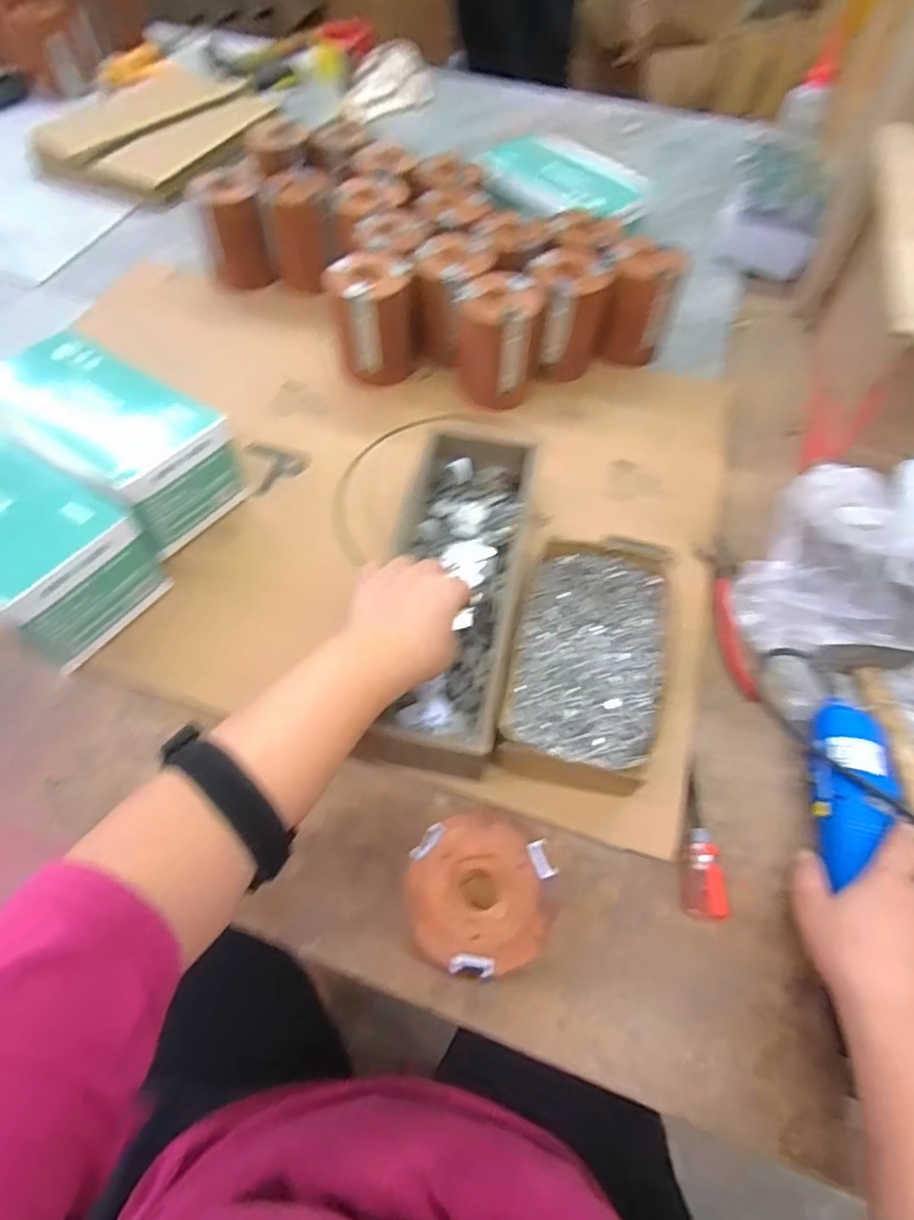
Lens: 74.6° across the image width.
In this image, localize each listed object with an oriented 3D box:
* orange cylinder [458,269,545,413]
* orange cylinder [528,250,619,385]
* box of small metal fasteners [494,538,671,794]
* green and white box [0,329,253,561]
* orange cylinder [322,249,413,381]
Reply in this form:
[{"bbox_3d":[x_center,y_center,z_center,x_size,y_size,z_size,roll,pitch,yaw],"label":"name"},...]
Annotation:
[{"bbox_3d":[0.042,-0.267,0.598,0.074,0.094,0.076,15,60,8],"label":"orange cylinder"},{"bbox_3d":[0.107,-0.303,0.619,0.077,0.098,0.075,-19,61,-13],"label":"orange cylinder"},{"bbox_3d":[0.095,0.039,0.441,0.105,0.056,0.191,13,60,6],"label":"box of small metal fasteners"},{"bbox_3d":[-0.290,-0.140,0.521,0.190,0.098,0.108,32,63,16],"label":"green and white box"},{"bbox_3d":[-0.085,-0.293,0.611,0.081,0.097,0.075,-12,60,-8],"label":"orange cylinder"}]

